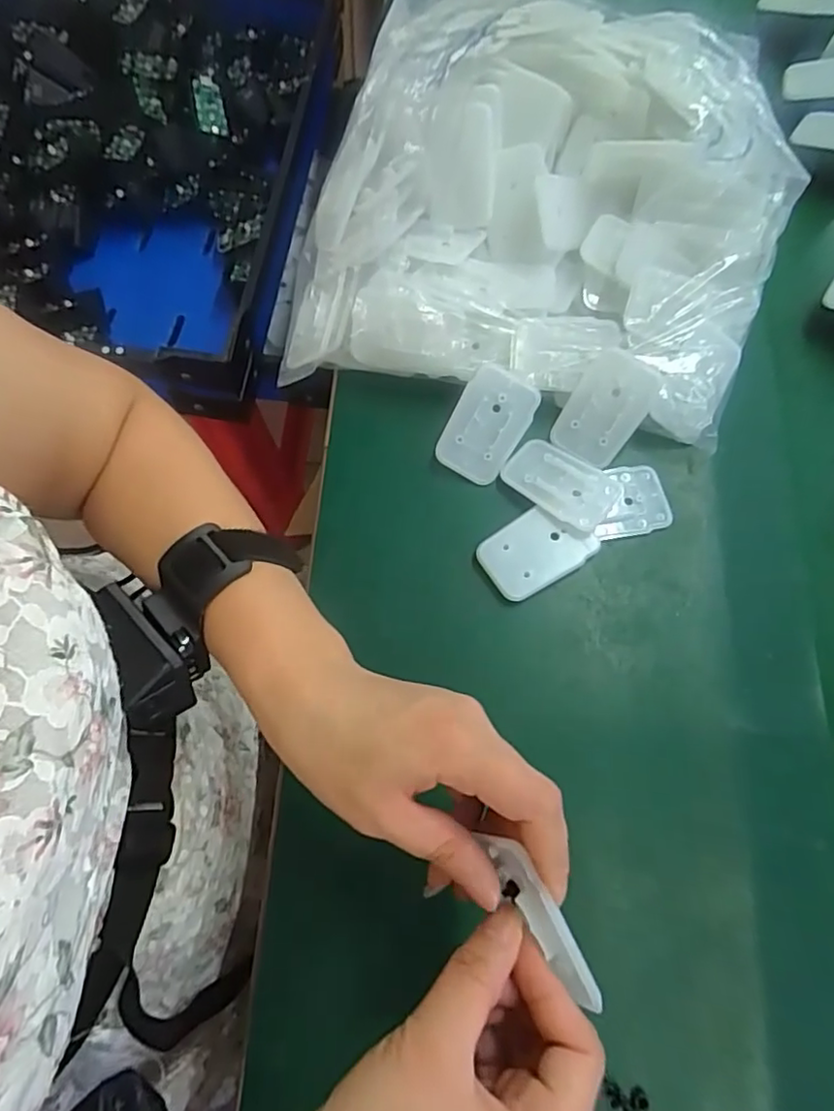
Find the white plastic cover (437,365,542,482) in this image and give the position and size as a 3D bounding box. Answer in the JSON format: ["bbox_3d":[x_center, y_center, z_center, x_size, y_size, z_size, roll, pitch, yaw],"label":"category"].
[{"bbox_3d":[0.044,-0.081,0.377,0.046,0.005,0.068,27,96,-1],"label":"white plastic cover"}]

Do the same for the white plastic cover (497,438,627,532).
[{"bbox_3d":[0.089,-0.045,0.372,0.068,0.008,0.043,31,73,9],"label":"white plastic cover"}]

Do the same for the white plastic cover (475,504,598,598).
[{"bbox_3d":[0.071,-0.004,0.359,0.064,0.007,0.043,-31,74,-11],"label":"white plastic cover"}]

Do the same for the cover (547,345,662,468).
[{"bbox_3d":[0.119,-0.093,0.380,0.044,0.005,0.068,33,103,9],"label":"cover"}]

